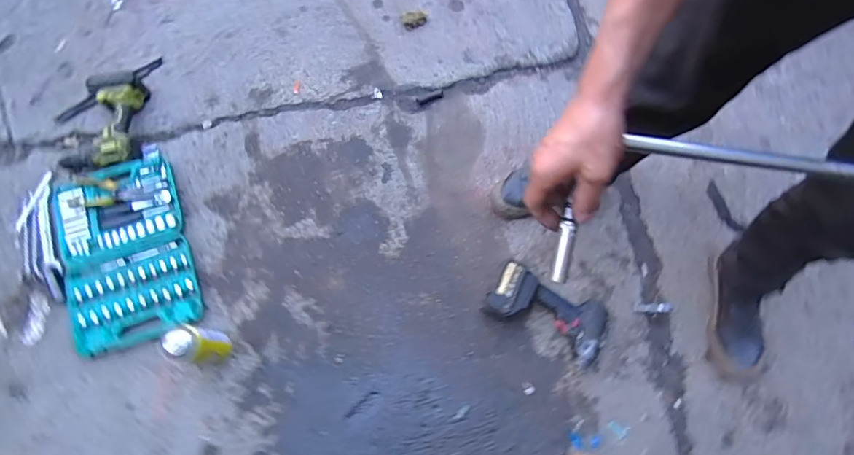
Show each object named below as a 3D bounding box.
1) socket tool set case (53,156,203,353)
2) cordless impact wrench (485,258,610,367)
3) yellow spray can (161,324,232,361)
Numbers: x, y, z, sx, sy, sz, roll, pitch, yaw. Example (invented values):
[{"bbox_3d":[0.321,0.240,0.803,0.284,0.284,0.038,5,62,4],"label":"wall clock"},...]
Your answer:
[{"bbox_3d":[-0.632,0.049,0.975,0.251,0.040,0.383,-18,74,-8],"label":"socket tool set case"},{"bbox_3d":[0.247,0.169,0.956,0.240,0.076,0.137,31,77,5],"label":"cordless impact wrench"},{"bbox_3d":[-0.417,0.213,0.853,0.067,0.182,0.059,16,72,3],"label":"yellow spray can"}]

